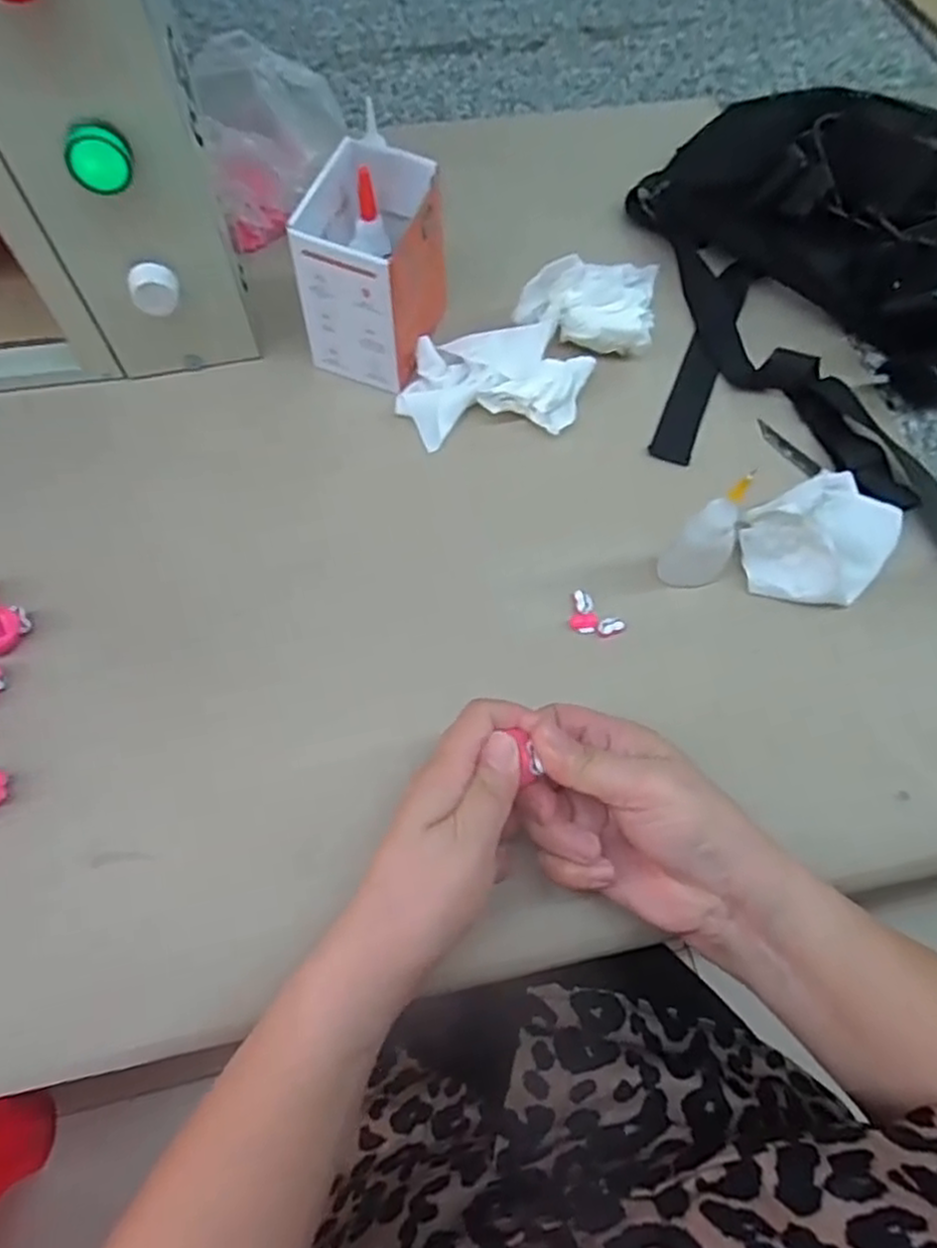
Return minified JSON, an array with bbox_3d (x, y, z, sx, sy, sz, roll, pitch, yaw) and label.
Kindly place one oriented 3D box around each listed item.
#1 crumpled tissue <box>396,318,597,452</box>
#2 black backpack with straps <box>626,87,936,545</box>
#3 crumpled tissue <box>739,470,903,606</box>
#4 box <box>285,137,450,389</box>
[{"bbox_3d":[0.016,-0.151,0.443,0.115,0.028,0.073,-3,65,-4],"label":"crumpled tissue"},{"bbox_3d":[0.248,-0.248,0.473,0.280,0.076,0.365,17,65,5],"label":"black backpack with straps"},{"bbox_3d":[0.194,-0.049,0.393,0.069,0.036,0.082,41,70,15],"label":"crumpled tissue"},{"bbox_3d":[-0.054,-0.212,0.433,0.072,0.095,0.093,17,65,5],"label":"box"}]

